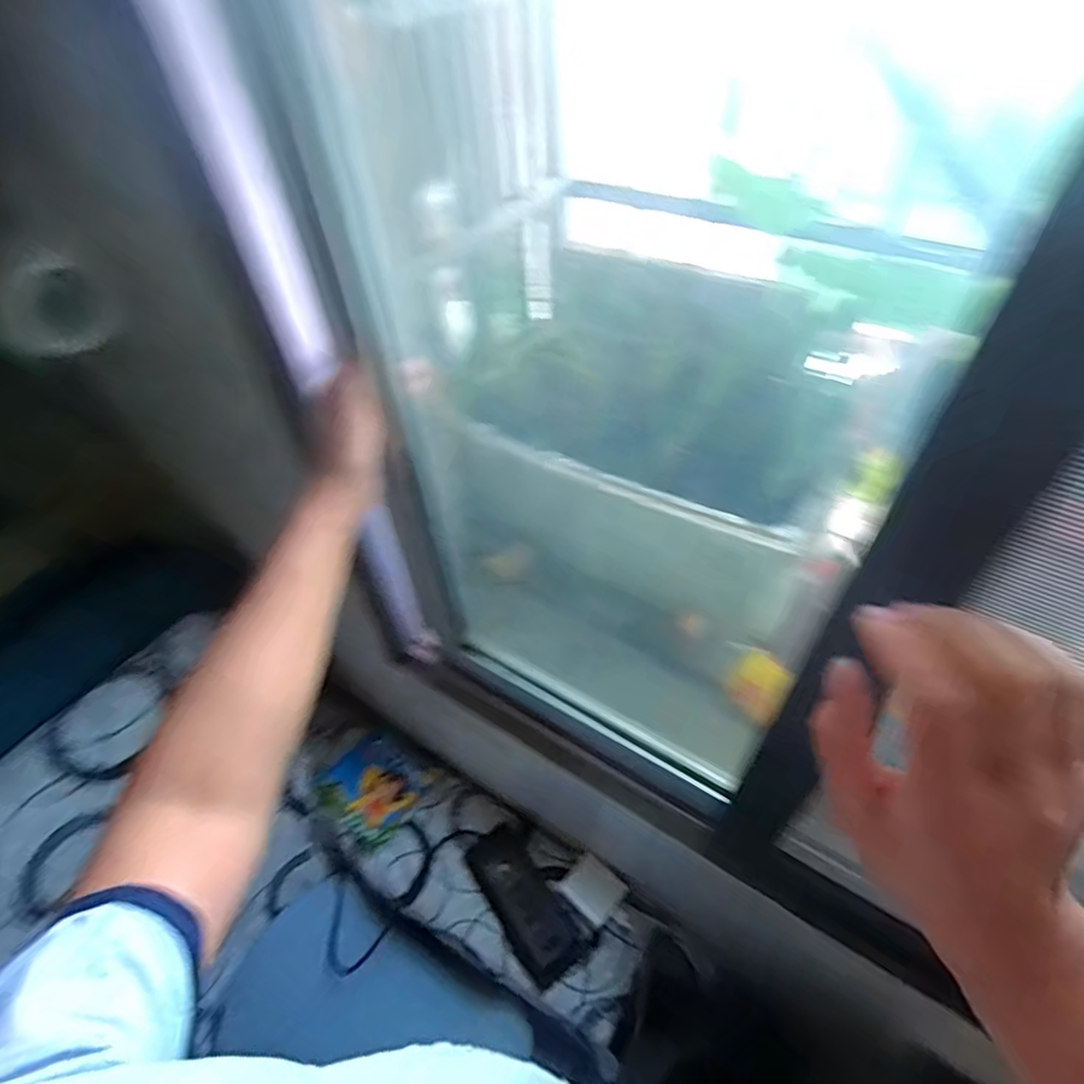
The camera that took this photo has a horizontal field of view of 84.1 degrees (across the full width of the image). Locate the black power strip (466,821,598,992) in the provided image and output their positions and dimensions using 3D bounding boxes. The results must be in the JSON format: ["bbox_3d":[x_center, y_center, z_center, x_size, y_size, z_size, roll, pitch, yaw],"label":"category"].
[{"bbox_3d":[-0.024,0.463,0.777,0.081,0.041,0.184,-34,54,-24],"label":"black power strip"}]

